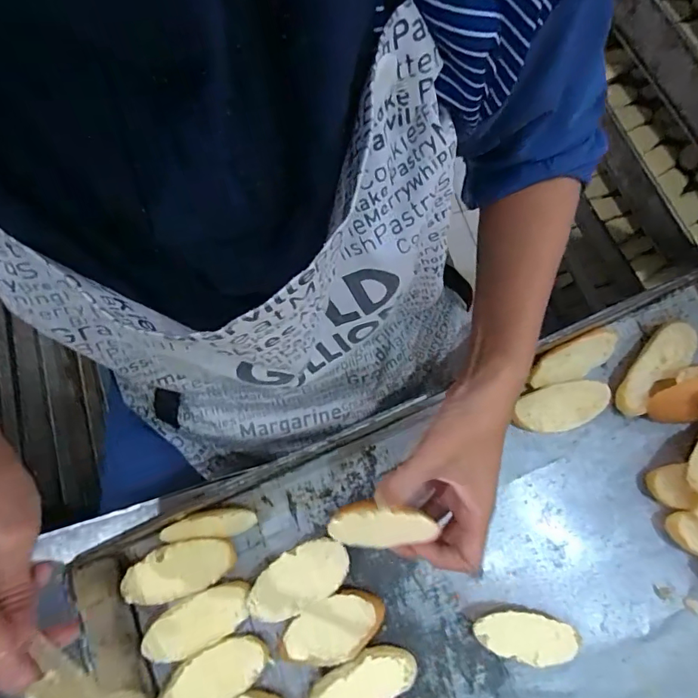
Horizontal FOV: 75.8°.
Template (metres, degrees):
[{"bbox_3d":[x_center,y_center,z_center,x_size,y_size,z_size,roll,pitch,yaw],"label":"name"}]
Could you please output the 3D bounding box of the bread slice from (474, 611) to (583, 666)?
[{"bbox_3d":[0.139,0.227,0.356,0.079,0.020,0.034,13,74,5],"label":"bread slice"}]

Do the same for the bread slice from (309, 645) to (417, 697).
[{"bbox_3d":[0.005,0.263,0.345,0.095,0.011,0.040,-29,71,-11],"label":"bread slice"}]

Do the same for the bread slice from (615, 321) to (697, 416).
[{"bbox_3d":[0.279,0.018,0.408,0.035,0.011,0.098,40,87,15],"label":"bread slice"}]

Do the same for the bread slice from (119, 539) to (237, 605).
[{"bbox_3d":[-0.142,0.184,0.373,0.090,0.012,0.040,-18,74,-4],"label":"bread slice"}]

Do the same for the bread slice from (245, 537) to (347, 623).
[{"bbox_3d":[-0.042,0.189,0.369,0.084,0.018,0.043,-27,75,-7],"label":"bread slice"}]

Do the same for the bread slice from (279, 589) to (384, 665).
[{"bbox_3d":[-0.014,0.224,0.357,0.084,0.019,0.045,-25,75,-7],"label":"bread slice"}]

